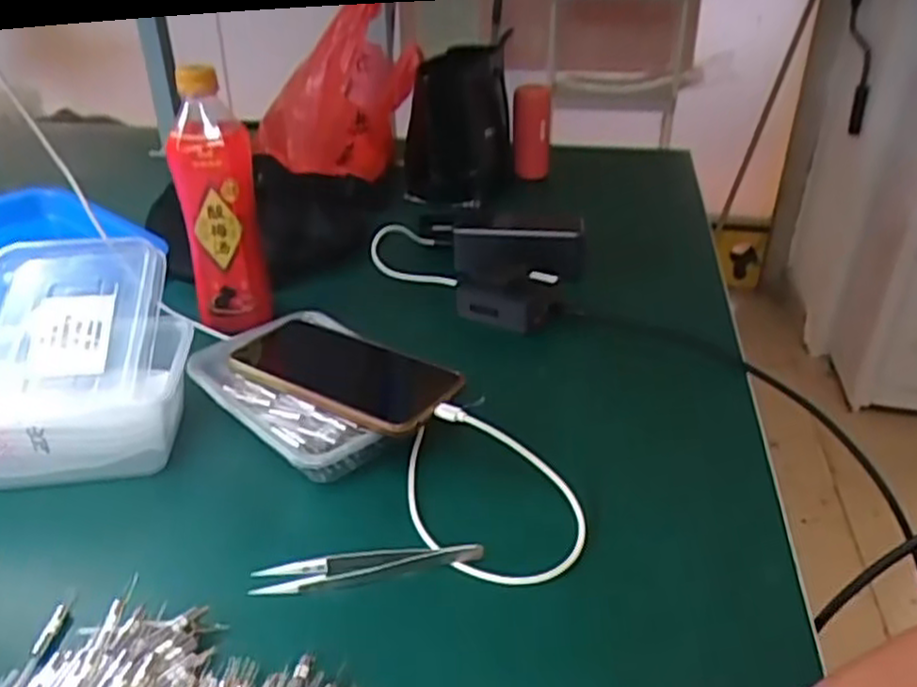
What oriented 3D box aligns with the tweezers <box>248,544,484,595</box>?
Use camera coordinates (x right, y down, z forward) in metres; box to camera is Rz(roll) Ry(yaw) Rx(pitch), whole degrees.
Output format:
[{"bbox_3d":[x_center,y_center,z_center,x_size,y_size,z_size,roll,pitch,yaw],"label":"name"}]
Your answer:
[{"bbox_3d":[-0.049,0.122,0.409,0.122,0.013,0.019,-2,29,-6],"label":"tweezers"}]

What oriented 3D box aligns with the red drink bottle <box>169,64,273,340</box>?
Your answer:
[{"bbox_3d":[-0.195,-0.111,0.609,0.063,0.194,0.061,-8,30,-15],"label":"red drink bottle"}]

